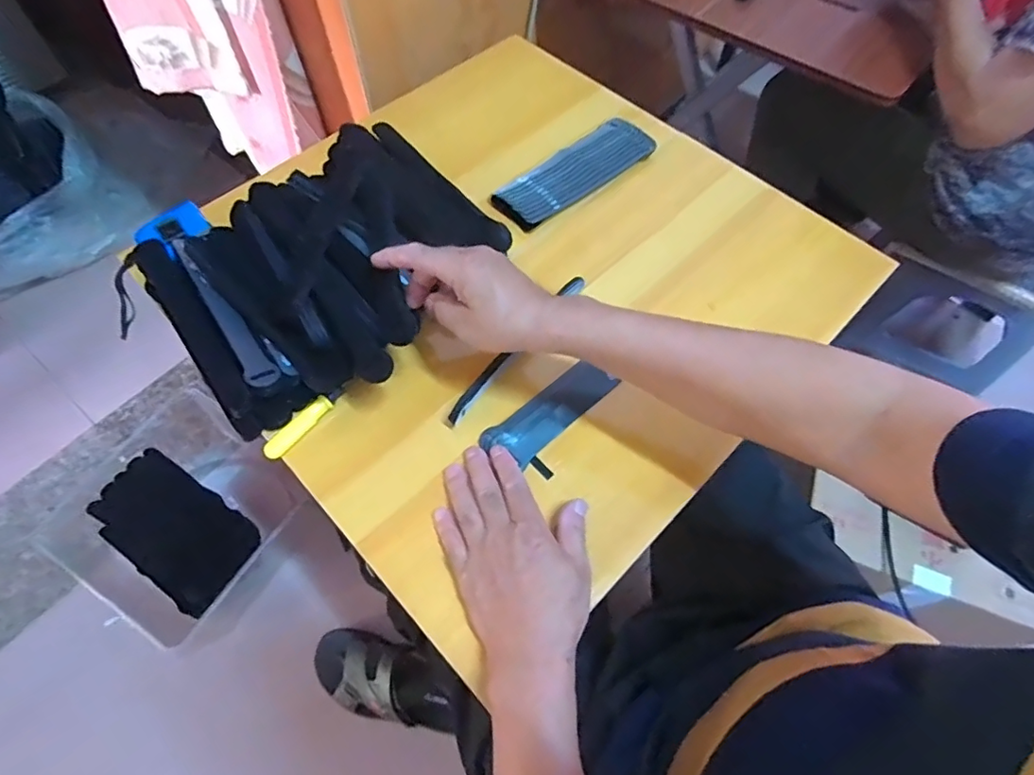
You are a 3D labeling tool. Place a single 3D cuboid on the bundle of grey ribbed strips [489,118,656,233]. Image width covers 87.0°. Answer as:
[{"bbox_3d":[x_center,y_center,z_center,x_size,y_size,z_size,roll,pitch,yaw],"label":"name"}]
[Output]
[{"bbox_3d":[0.069,-0.252,0.635,0.203,0.014,0.076,-36,68,-17],"label":"bundle of grey ribbed strips"}]

